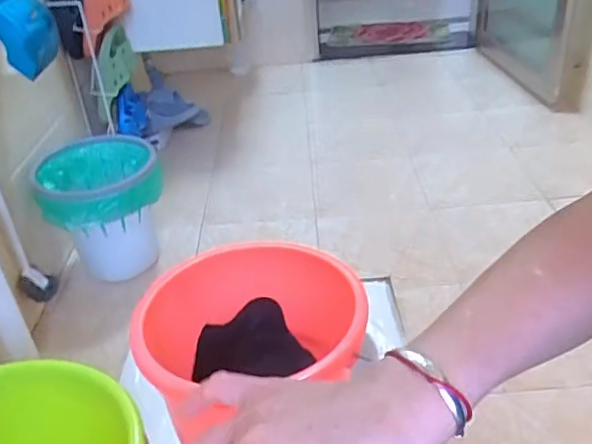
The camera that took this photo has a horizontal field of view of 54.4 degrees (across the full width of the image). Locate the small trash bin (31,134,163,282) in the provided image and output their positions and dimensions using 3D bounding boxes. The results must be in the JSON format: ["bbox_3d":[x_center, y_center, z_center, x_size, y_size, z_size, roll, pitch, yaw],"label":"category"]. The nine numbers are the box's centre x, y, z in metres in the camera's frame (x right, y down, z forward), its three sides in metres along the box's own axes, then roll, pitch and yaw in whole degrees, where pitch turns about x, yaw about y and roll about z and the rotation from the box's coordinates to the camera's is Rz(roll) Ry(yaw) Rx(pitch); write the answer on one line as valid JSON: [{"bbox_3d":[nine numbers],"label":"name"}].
[{"bbox_3d":[-0.426,-0.019,1.304,0.251,0.260,0.246,-15,33,-16],"label":"small trash bin"}]

